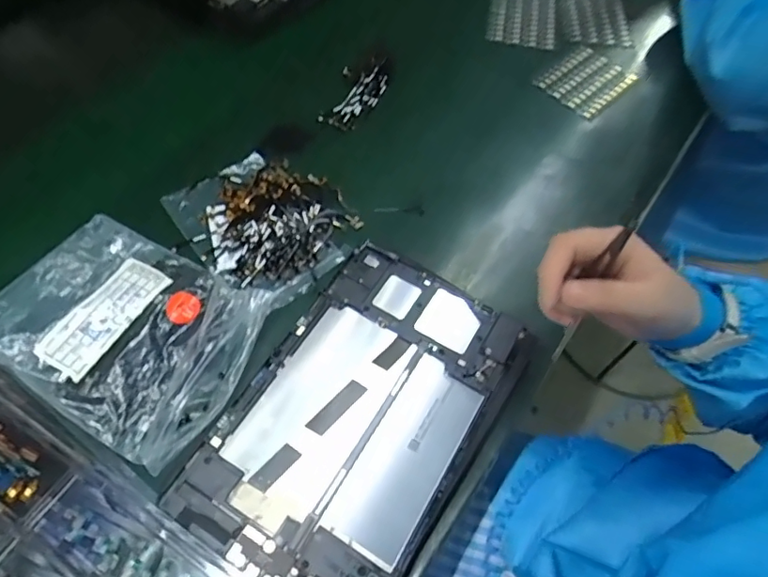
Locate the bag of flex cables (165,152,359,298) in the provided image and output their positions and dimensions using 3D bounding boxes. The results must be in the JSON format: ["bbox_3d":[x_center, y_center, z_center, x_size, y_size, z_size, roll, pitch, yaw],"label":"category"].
[{"bbox_3d":[-0.100,-0.061,0.466,0.128,0.012,0.145,-38,68,-25],"label":"bag of flex cables"}]

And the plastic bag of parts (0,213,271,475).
[{"bbox_3d":[-0.186,0.026,0.387,0.177,0.031,0.139,27,60,12],"label":"plastic bag of parts"}]

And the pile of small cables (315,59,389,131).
[{"bbox_3d":[-0.026,-0.206,0.555,0.048,0.017,0.108,18,58,7],"label":"pile of small cables"}]

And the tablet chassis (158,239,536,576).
[{"bbox_3d":[-0.012,0.082,0.361,0.150,0.008,0.236,30,60,14],"label":"tablet chassis"}]

